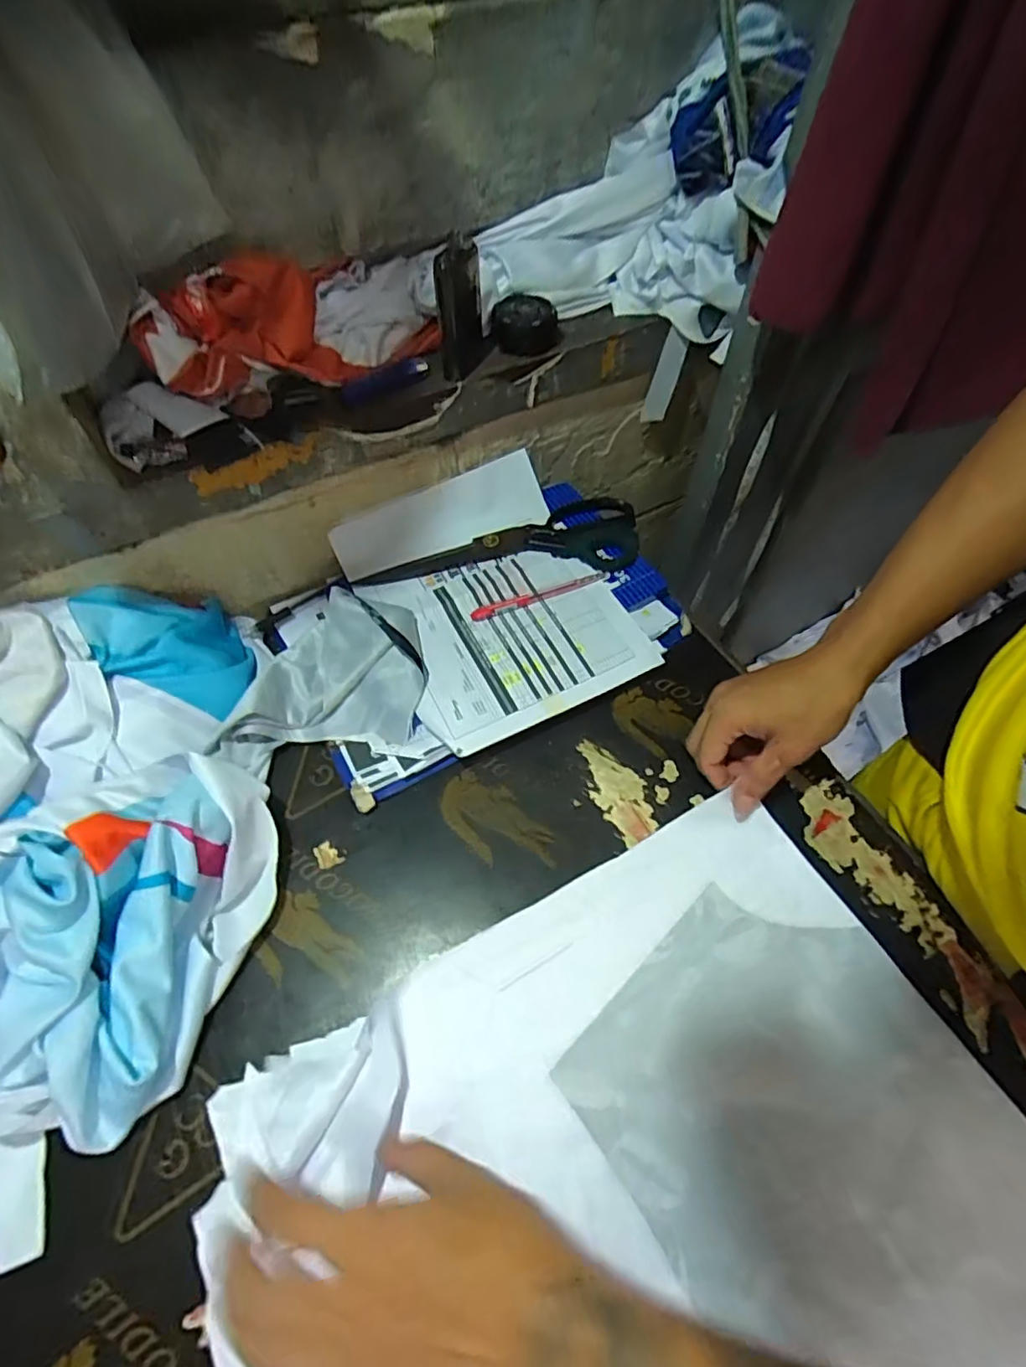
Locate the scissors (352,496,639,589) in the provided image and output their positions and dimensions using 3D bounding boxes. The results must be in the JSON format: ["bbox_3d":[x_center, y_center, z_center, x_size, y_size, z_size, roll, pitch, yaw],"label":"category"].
[{"bbox_3d":[-0.013,-0.144,0.612,0.276,0.019,0.088,-4,57,-2],"label":"scissors"}]

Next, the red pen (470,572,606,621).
[{"bbox_3d":[0.025,-0.086,0.575,0.137,0.008,0.016,-21,59,-13],"label":"red pen"}]

